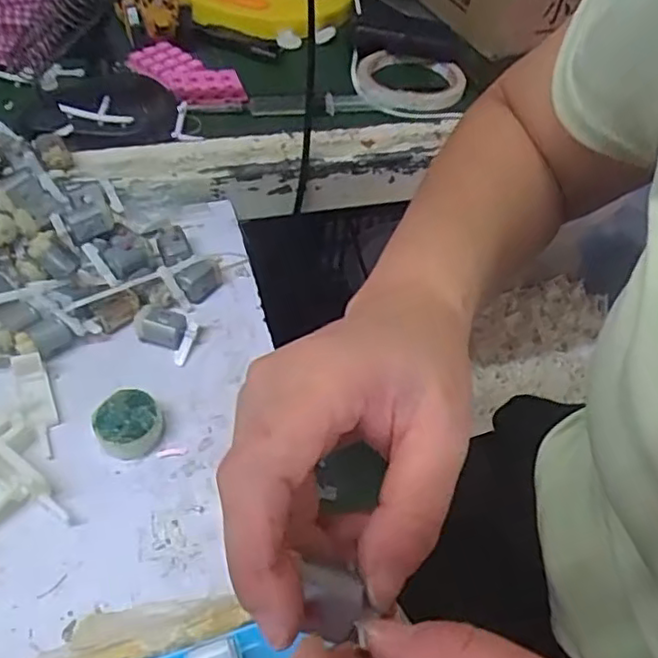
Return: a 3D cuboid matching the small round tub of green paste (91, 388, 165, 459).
[{"bbox_3d":[-0.104,0.049,0.333,0.031,0.017,0.031,3,49,-4],"label":"small round tub of green paste"}]

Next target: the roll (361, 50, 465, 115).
[{"bbox_3d":[0.076,-0.226,0.592,0.095,0.014,0.099,3,49,-4],"label":"roll"}]

